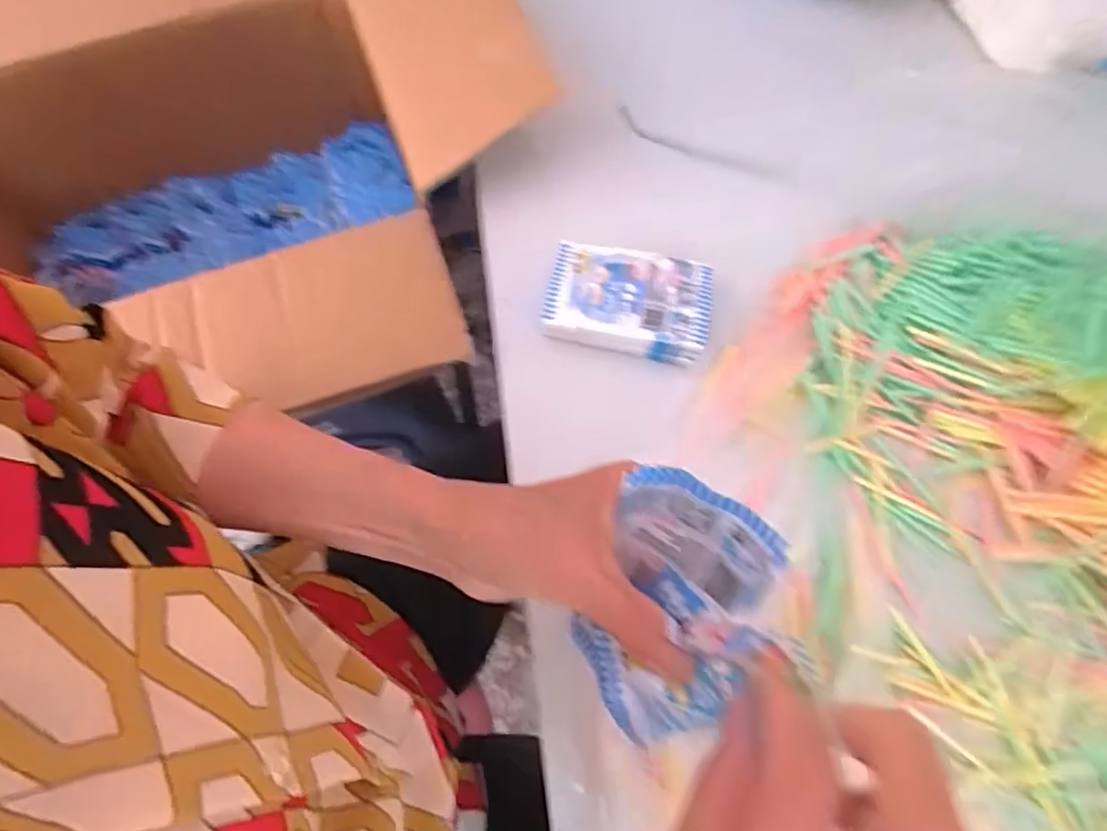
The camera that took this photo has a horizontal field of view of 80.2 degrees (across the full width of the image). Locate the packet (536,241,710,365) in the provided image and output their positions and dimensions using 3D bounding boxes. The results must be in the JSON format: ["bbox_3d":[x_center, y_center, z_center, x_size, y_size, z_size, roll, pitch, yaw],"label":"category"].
[{"bbox_3d":[0.050,-0.074,0.439,0.105,0.031,0.067,10,68,7],"label":"packet"}]

